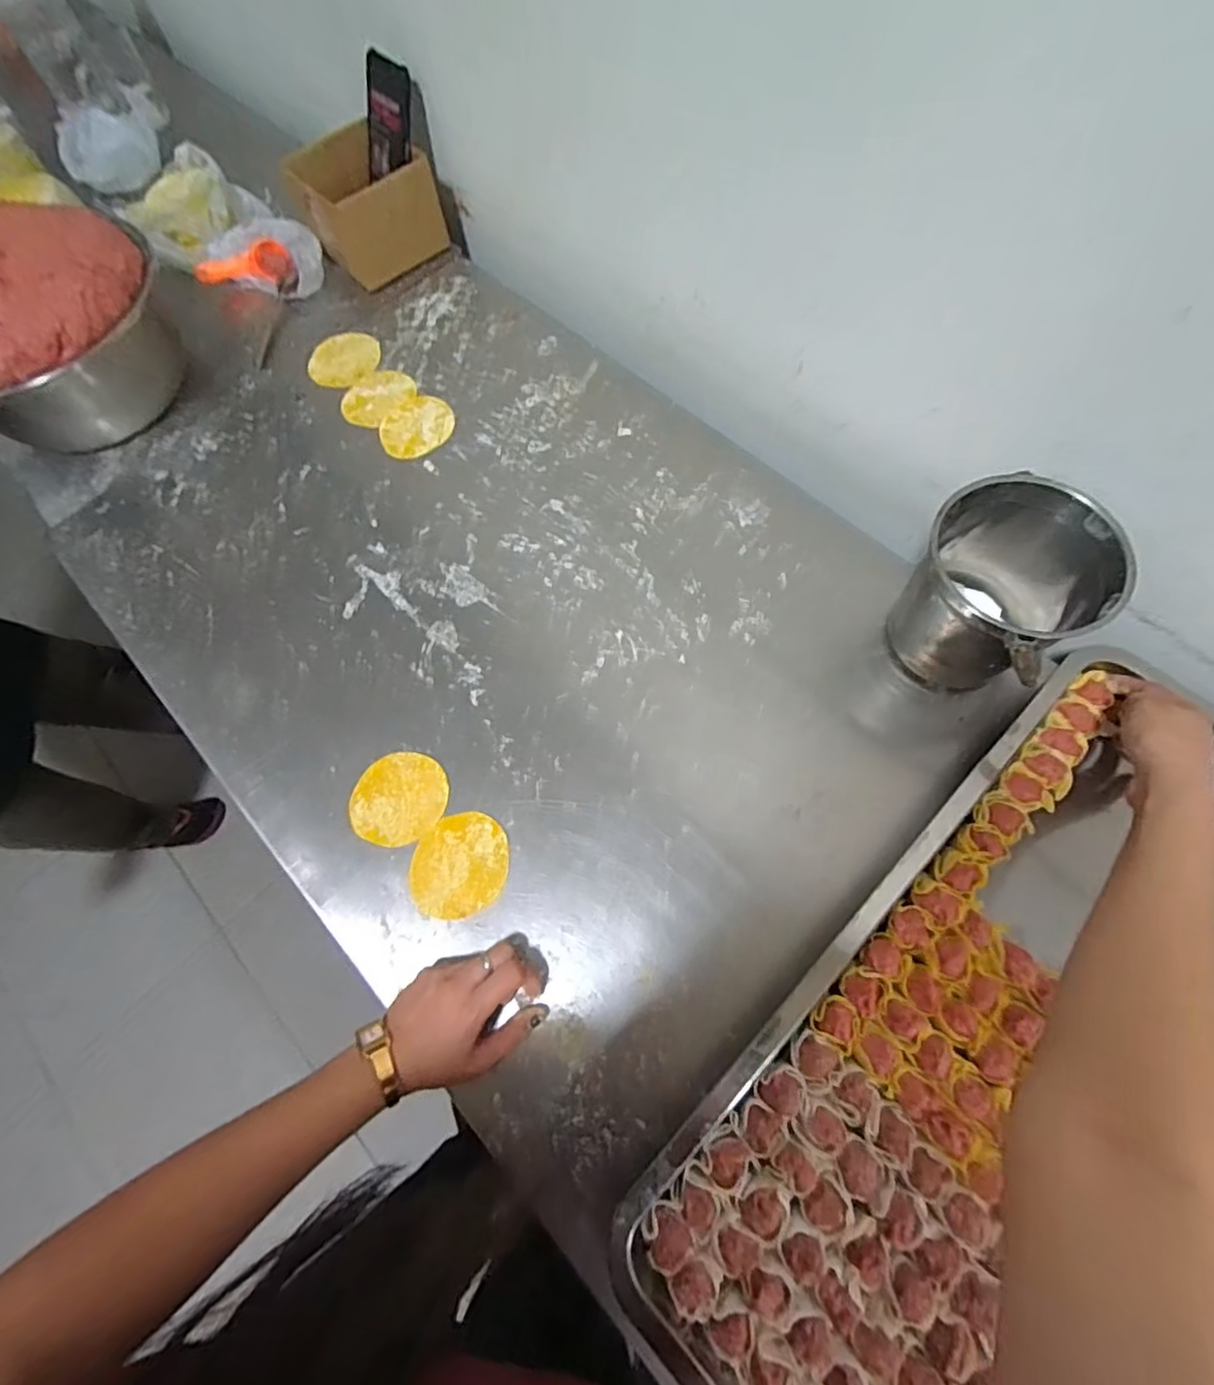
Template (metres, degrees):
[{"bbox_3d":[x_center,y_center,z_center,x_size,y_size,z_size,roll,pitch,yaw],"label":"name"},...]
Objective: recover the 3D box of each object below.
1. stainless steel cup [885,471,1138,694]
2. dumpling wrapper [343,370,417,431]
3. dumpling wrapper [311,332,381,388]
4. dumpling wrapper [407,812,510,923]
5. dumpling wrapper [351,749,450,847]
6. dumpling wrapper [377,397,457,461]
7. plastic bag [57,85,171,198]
[{"bbox_3d":[0.311,-0.079,0.507,0.124,0.145,0.126,-1,69,3],"label":"stainless steel cup"},{"bbox_3d":[-0.274,-0.353,0.730,0.087,0.004,0.087,-1,69,3],"label":"dumpling wrapper"},{"bbox_3d":[-0.320,-0.406,0.746,0.084,0.004,0.083,-4,71,0],"label":"dumpling wrapper"},{"bbox_3d":[-0.124,0.145,0.514,0.082,0.004,0.079,-1,69,3],"label":"dumpling wrapper"},{"bbox_3d":[-0.185,0.093,0.541,0.084,0.004,0.080,-17,69,-4],"label":"dumpling wrapper"},{"bbox_3d":[-0.222,-0.310,0.710,0.089,0.005,0.080,-34,71,-10],"label":"dumpling wrapper"},{"bbox_3d":[-0.691,-0.780,0.872,0.160,0.093,0.058,-30,69,-8],"label":"plastic bag"}]

